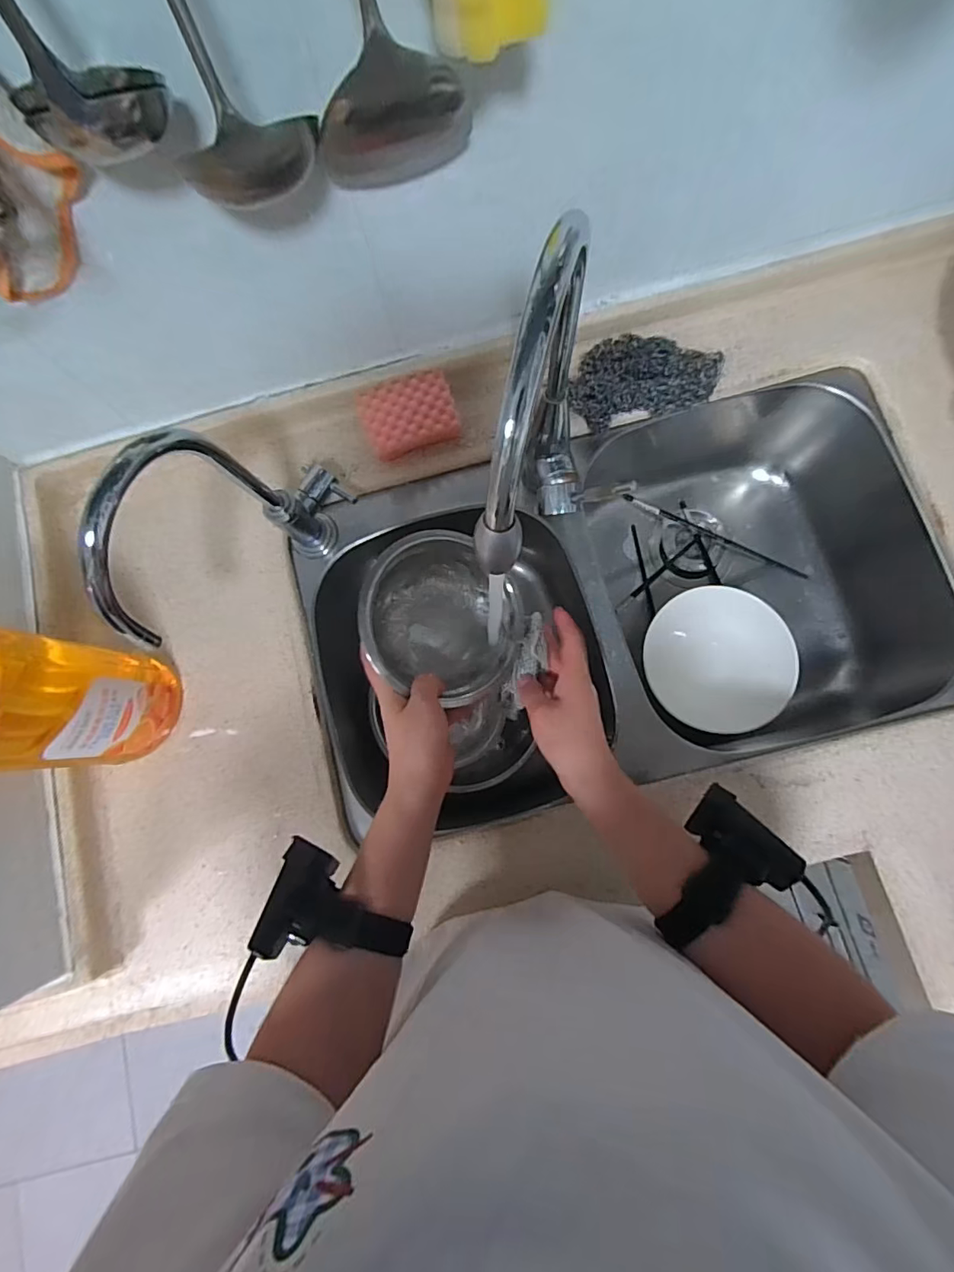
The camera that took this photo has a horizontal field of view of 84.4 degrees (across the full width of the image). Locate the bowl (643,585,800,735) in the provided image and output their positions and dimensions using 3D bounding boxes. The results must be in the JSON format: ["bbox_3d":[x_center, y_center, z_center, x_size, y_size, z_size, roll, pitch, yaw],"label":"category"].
[{"bbox_3d":[0.299,0.027,0.655,0.161,0.049,0.173,0,80,3],"label":"bowl"}]

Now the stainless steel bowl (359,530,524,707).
[{"bbox_3d":[-0.032,-0.014,0.480,0.158,0.065,0.155,0,90,-25],"label":"stainless steel bowl"}]

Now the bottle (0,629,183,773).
[{"bbox_3d":[-0.346,0.054,0.414,0.064,0.282,0.105,5,81,4],"label":"bottle"}]

